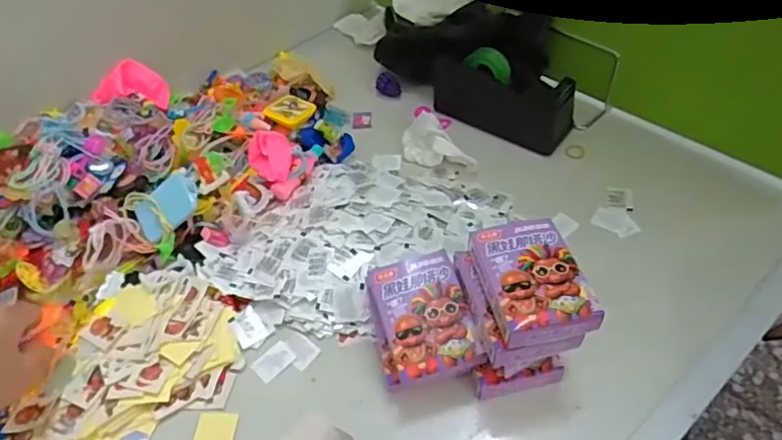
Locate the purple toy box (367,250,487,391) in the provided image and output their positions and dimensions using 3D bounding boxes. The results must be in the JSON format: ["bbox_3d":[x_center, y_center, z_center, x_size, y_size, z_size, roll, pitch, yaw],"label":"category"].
[{"bbox_3d":[0.024,0.078,0.443,0.074,0.039,0.093,-15,61,-4],"label":"purple toy box"}]

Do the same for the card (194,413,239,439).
[{"bbox_3d":[-0.134,0.165,0.427,0.030,0.004,0.039,0,49,4],"label":"card"}]

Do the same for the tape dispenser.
[{"bbox_3d":[0.118,-0.135,0.613,0.157,0.076,0.045,23,55,23],"label":"tape dispenser"}]

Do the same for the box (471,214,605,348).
[{"bbox_3d":[0.101,0.039,0.401,0.068,0.020,0.093,-10,49,-4],"label":"box"}]

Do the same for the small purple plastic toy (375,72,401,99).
[{"bbox_3d":[-0.003,-0.164,0.683,0.029,0.020,0.022,-5,49,1],"label":"small purple plastic toy"}]

